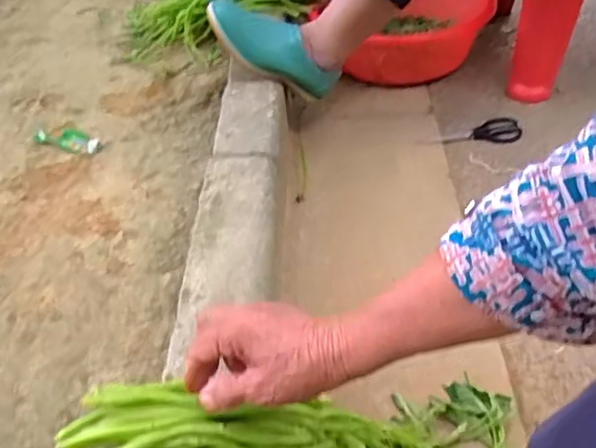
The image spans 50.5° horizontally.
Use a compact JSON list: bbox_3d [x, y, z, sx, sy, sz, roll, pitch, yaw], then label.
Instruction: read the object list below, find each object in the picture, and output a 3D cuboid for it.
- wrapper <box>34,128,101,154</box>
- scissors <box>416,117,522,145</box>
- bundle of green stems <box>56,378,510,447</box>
[{"bbox_3d":[-0.364,-0.134,0.996,0.123,0.017,0.045,12,42,19],"label":"wrapper"},{"bbox_3d":[0.281,-0.152,1.043,0.162,0.013,0.058,-4,41,2],"label":"scissors"},{"bbox_3d":[0.022,0.203,0.553,0.407,0.097,0.130,13,32,-28],"label":"bundle of green stems"}]

